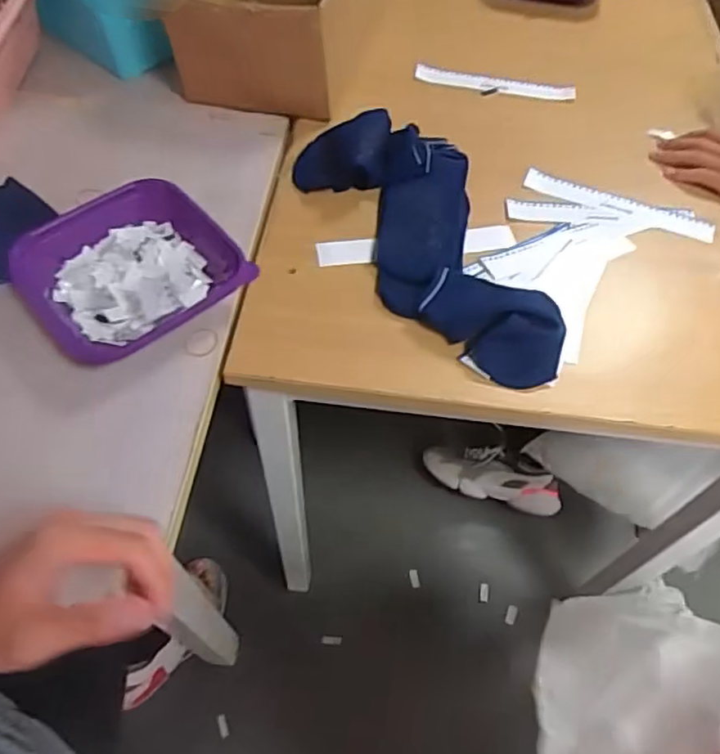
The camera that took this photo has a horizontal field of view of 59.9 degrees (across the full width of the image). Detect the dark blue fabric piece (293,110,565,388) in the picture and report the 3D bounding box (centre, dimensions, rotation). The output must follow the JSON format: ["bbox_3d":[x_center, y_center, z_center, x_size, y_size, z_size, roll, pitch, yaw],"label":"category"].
[{"bbox_3d":[0.084,-0.155,0.662,0.179,0.047,0.392,-24,60,-17],"label":"dark blue fabric piece"}]

